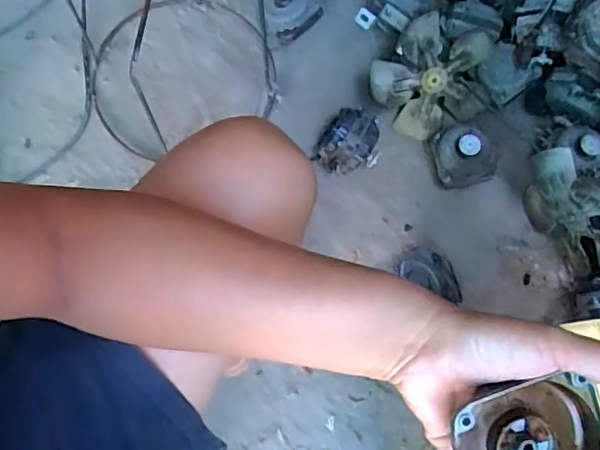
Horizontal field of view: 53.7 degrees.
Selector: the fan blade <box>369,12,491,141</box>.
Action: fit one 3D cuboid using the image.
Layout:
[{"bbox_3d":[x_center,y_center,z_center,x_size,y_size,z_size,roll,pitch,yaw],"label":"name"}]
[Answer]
[{"bbox_3d":[0.197,-0.216,0.891,0.172,0.054,0.168,-2,120,-4],"label":"fan blade"}]

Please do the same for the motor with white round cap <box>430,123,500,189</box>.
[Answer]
[{"bbox_3d":[0.241,-0.105,0.873,0.087,0.065,0.094,-7,73,-5],"label":"motor with white round cap"}]

